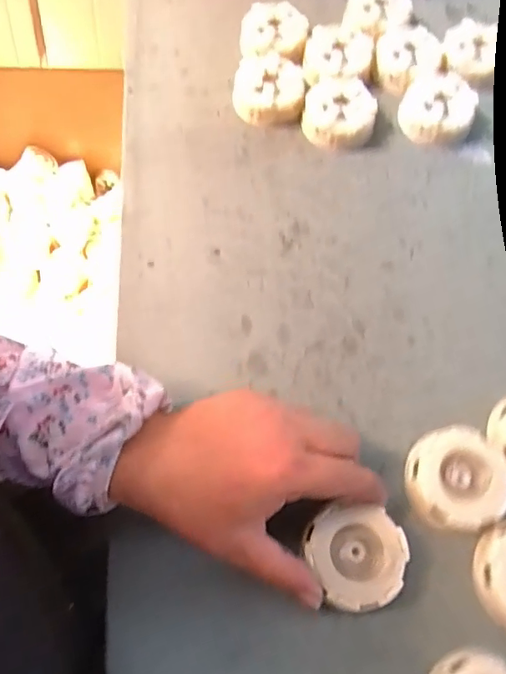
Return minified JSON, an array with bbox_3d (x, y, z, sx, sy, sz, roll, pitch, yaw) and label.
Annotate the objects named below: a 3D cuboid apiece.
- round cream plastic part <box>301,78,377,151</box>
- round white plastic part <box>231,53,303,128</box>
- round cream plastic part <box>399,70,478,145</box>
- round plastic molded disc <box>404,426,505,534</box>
[{"bbox_3d":[0.076,-0.198,0.464,0.062,0.024,0.059,1,66,-1],"label":"round cream plastic part"},{"bbox_3d":[0.014,-0.221,0.472,0.061,0.031,0.056,1,66,-1],"label":"round white plastic part"},{"bbox_3d":[0.167,-0.207,0.472,0.062,0.021,0.072,27,68,10],"label":"round cream plastic part"},{"bbox_3d":[0.130,0.091,0.337,0.065,0.023,0.062,1,66,-1],"label":"round plastic molded disc"}]

